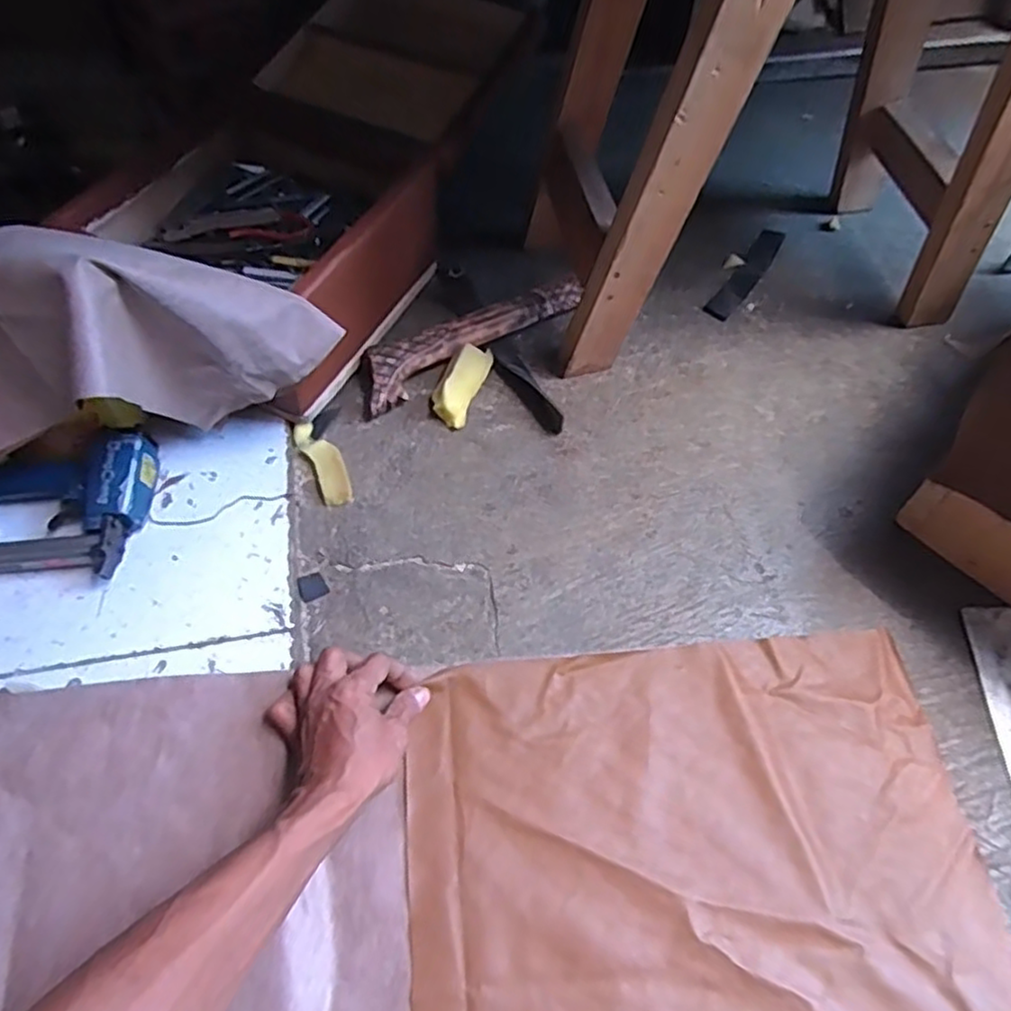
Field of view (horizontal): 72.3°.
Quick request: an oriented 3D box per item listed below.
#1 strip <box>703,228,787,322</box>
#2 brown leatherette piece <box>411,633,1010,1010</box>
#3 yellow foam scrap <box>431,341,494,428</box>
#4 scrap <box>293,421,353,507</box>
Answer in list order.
[{"bbox_3d":[0.293,-0.281,0.842,0.032,0.007,0.164,32,68,17],"label":"strip"},{"bbox_3d":[0.147,0.329,0.467,0.408,0.016,0.468,-4,58,-2],"label":"brown leatherette piece"},{"bbox_3d":[-0.048,-0.131,0.741,0.042,0.030,0.099,18,62,11],"label":"yellow foam scrap"},{"bbox_3d":[-0.184,-0.044,0.703,0.032,0.014,0.107,-27,63,-14],"label":"scrap"}]

